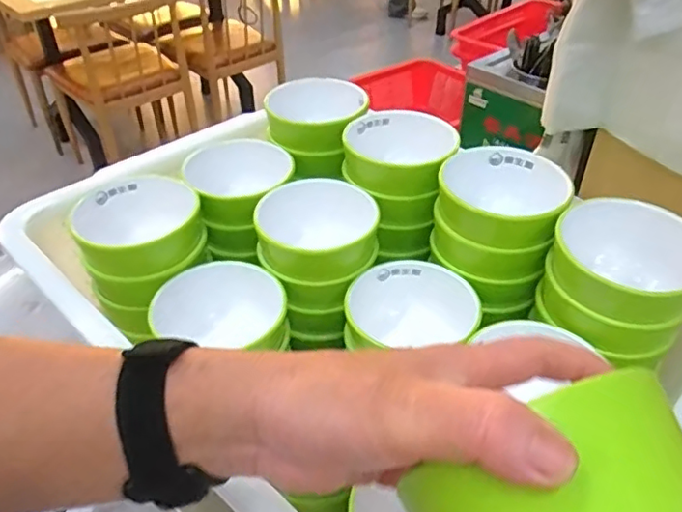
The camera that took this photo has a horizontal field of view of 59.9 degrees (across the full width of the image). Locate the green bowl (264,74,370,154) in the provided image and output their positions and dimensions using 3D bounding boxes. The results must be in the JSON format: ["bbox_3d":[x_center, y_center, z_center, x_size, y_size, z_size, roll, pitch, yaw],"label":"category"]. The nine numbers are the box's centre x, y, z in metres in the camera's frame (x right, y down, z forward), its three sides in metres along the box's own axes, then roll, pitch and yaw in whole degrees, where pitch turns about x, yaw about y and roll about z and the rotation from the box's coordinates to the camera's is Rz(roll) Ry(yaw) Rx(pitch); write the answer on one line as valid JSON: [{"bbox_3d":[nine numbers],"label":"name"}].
[{"bbox_3d":[-0.025,-0.151,0.626,0.096,0.051,0.080,12,40,16],"label":"green bowl"}]

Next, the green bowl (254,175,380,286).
[{"bbox_3d":[-0.021,-0.019,0.531,0.104,0.057,0.105,-1,39,1],"label":"green bowl"}]

